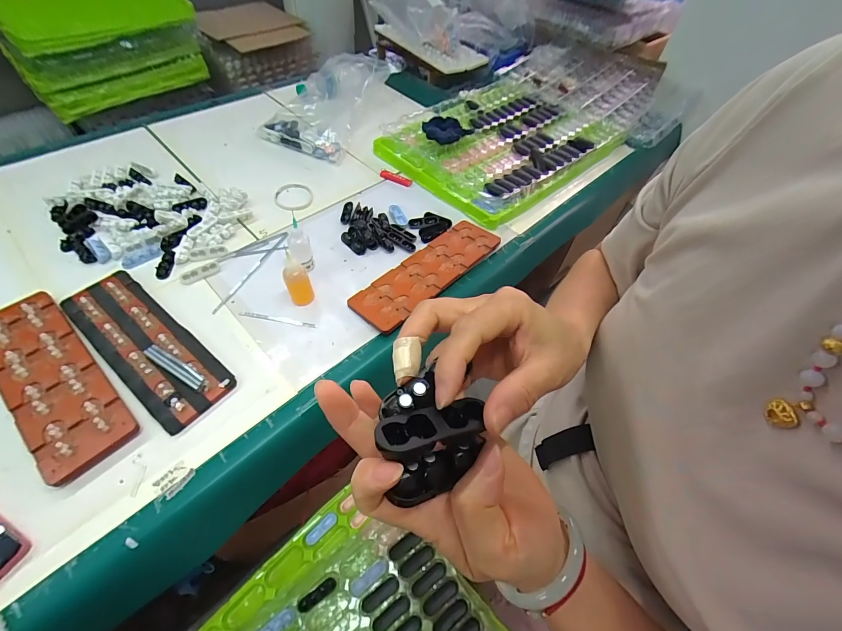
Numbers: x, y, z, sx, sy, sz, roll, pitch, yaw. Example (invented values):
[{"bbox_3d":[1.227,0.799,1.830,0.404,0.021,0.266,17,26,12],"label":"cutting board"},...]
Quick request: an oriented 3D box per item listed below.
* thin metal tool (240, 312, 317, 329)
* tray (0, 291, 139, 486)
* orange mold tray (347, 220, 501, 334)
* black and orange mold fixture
[{"bbox_3d":[-0.233,0.007,0.601,0.126,0.006,0.013,9,54,2],"label":"thin metal tool"},{"bbox_3d":[-0.509,0.083,0.501,0.317,0.018,0.097,38,60,21],"label":"tray"},{"bbox_3d":[0.018,-0.086,0.673,0.098,0.013,0.315,39,60,21],"label":"orange mold tray"},{"bbox_3d":[-0.413,0.036,0.545,0.320,0.015,0.100,35,59,19],"label":"black and orange mold fixture"}]

